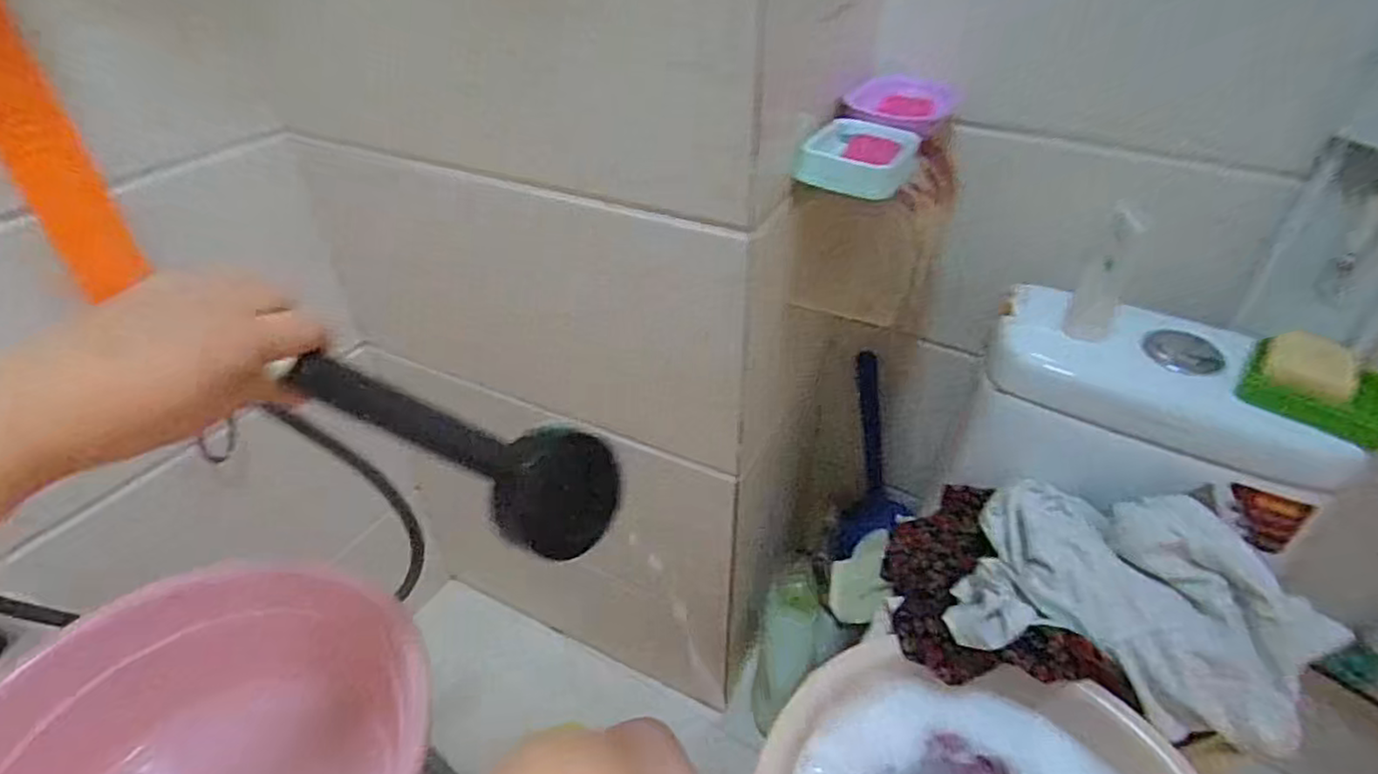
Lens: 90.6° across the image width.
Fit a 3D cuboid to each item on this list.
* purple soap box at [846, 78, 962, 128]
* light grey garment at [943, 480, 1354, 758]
[{"bbox_3d":[0.223,-0.299,0.720,0.103,0.022,0.069,20,70,22],"label":"purple soap box"},{"bbox_3d":[0.387,0.177,0.608,0.274,0.109,0.184,10,40,12],"label":"light grey garment"}]

